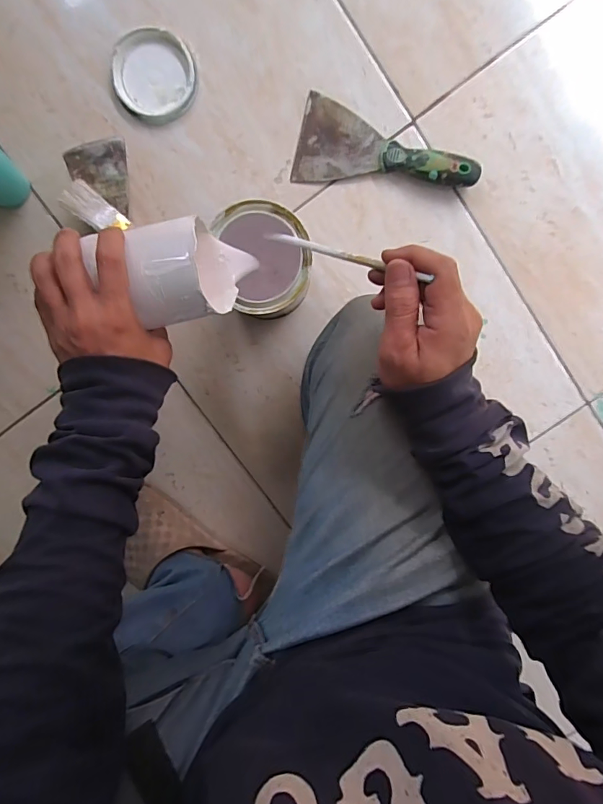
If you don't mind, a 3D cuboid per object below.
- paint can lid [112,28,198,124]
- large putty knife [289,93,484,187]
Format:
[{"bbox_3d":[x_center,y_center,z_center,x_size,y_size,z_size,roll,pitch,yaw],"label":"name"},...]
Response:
[{"bbox_3d":[-0.161,-0.357,0.479,0.089,0.010,0.085,0,98,0],"label":"paint can lid"},{"bbox_3d":[0.096,-0.277,0.483,0.199,0.030,0.089,13,98,-1],"label":"large putty knife"}]

